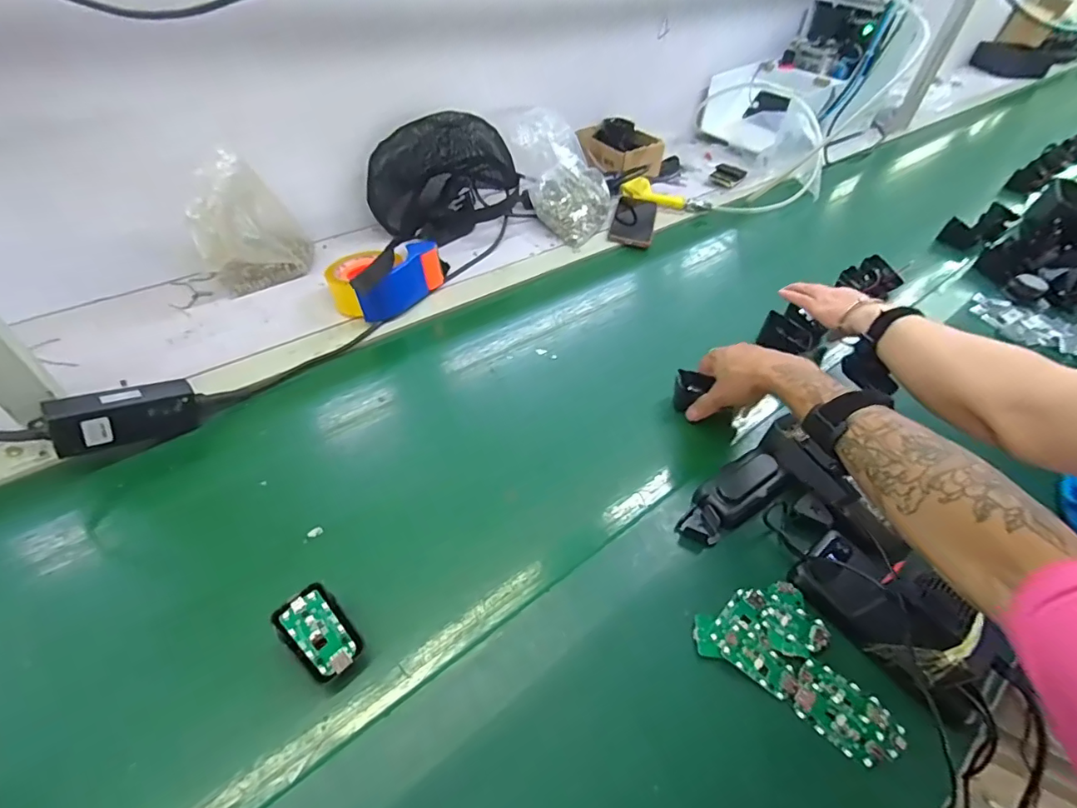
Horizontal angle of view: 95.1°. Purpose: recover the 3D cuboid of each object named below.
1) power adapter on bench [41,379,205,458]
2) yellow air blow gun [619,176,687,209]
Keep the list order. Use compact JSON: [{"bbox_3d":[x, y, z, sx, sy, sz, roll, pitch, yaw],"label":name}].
[{"bbox_3d":[-0.410,0.010,0.493,0.117,0.053,0.035,-17,47,-44],"label":"power adapter on bench"},{"bbox_3d":[0.229,-0.418,0.982,0.127,0.042,0.034,13,47,8],"label":"yellow air blow gun"}]

